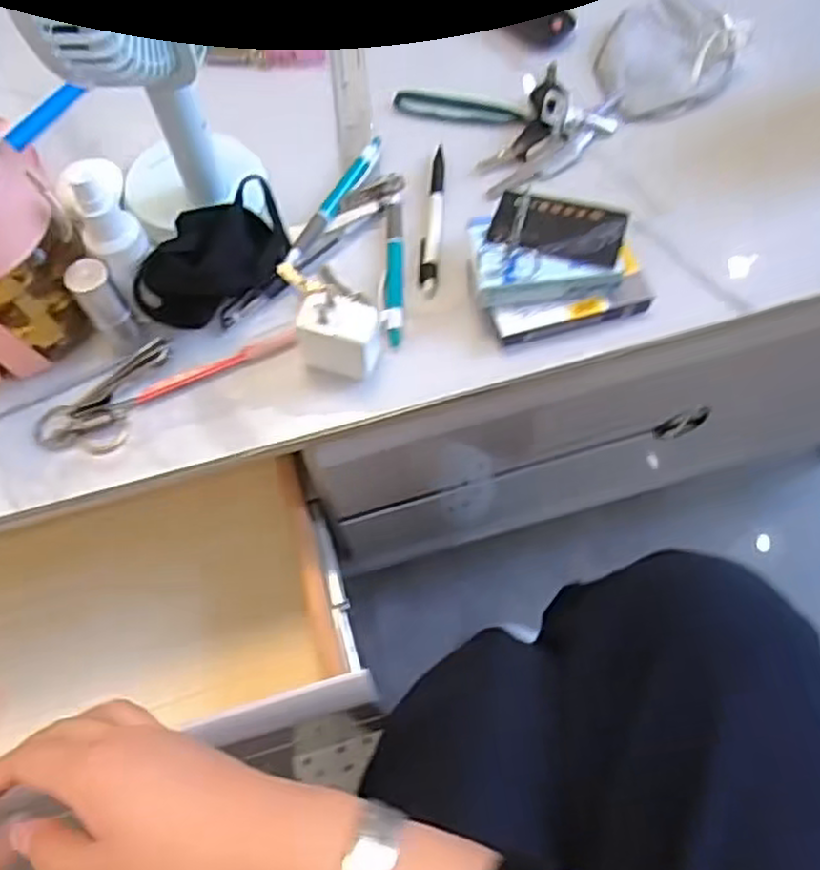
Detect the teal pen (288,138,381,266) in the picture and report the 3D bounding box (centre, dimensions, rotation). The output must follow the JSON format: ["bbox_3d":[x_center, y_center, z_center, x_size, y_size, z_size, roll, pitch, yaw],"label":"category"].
[{"bbox_3d":[-0.052,-0.170,0.521,0.015,0.008,0.126,28,68,15],"label":"teal pen"}]

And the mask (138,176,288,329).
[{"bbox_3d":[-0.122,-0.120,0.479,0.057,0.055,0.114,25,67,13],"label":"mask"}]

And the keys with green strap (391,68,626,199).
[{"bbox_3d":[0.081,-0.253,0.560,0.130,0.022,0.131,-32,67,-13],"label":"keys with green strap"}]

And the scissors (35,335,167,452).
[{"bbox_3d":[-0.187,-0.020,0.457,0.095,0.010,0.051,-35,68,-14],"label":"scissors"}]

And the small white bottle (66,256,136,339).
[{"bbox_3d":[-0.187,-0.079,0.449,0.022,0.073,0.018,-30,67,-12],"label":"small white bottle"}]

